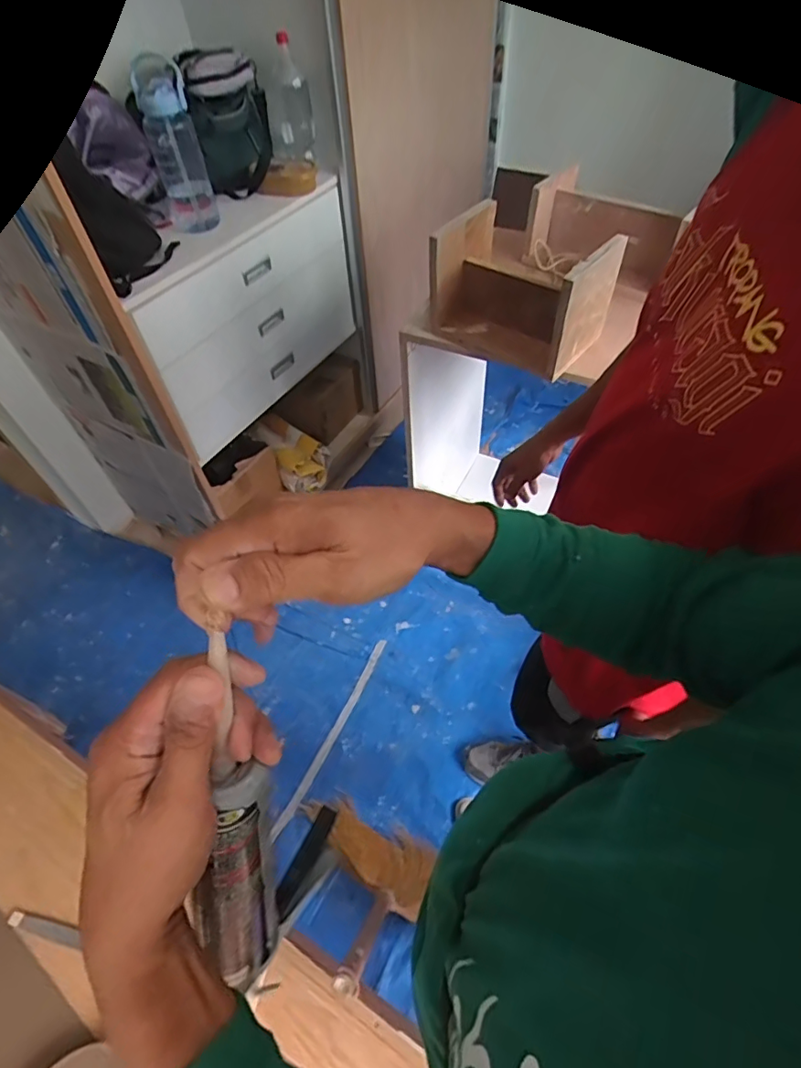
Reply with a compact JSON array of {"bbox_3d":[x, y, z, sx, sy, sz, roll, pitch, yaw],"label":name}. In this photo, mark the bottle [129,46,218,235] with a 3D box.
[{"bbox_3d":[-0.530,-0.907,1.234,0.114,0.327,0.142,-17,55,-8],"label":"bottle"}]

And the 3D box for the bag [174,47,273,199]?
[{"bbox_3d":[-0.440,-1.067,1.345,0.192,0.284,0.188,-8,54,-2],"label":"bag"}]

